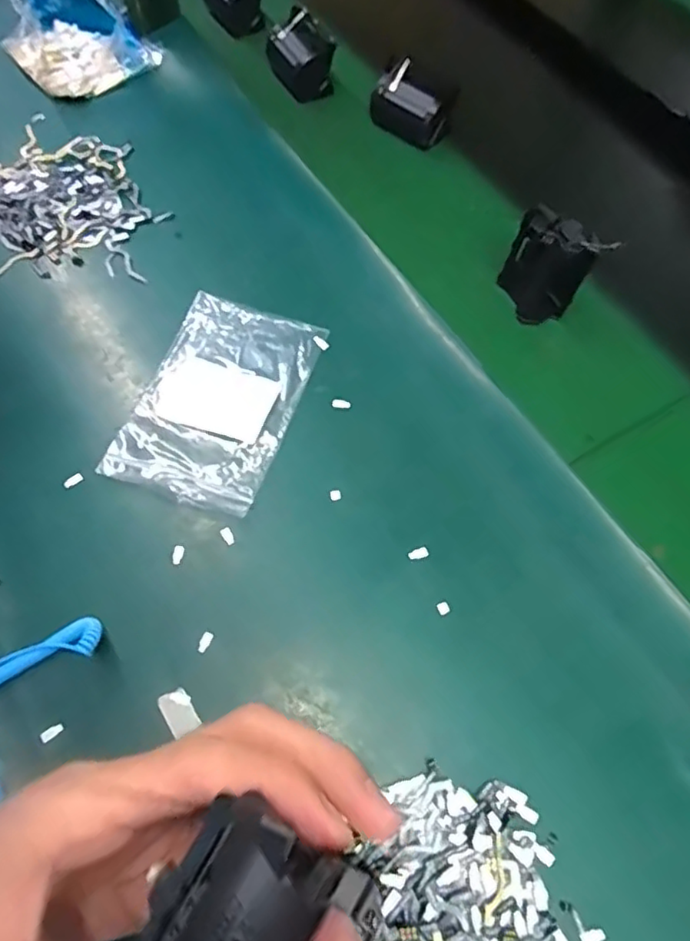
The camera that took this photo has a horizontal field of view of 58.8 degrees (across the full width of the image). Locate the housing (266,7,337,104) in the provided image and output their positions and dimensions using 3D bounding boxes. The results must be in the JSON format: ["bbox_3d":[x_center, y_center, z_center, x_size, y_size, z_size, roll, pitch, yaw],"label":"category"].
[{"bbox_3d":[-0.040,-0.377,0.554,0.041,0.042,0.073,-26,67,-14],"label":"housing"}]

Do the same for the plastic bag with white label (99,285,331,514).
[{"bbox_3d":[-0.082,-0.049,0.405,0.097,0.008,0.150,18,64,7],"label":"plastic bag with white label"}]

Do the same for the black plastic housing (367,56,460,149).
[{"bbox_3d":[0.058,-0.316,0.529,0.065,0.040,0.037,30,66,13],"label":"black plastic housing"}]

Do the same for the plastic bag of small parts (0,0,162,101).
[{"bbox_3d":[-0.240,-0.388,0.537,0.103,0.068,0.108,-40,71,-19],"label":"plastic bag of small parts"}]

